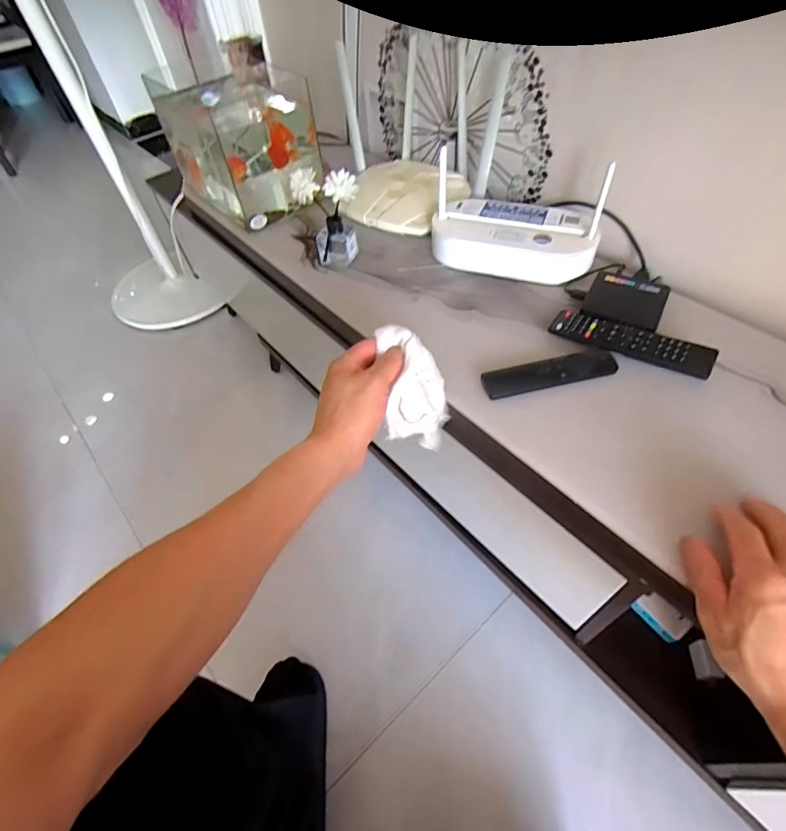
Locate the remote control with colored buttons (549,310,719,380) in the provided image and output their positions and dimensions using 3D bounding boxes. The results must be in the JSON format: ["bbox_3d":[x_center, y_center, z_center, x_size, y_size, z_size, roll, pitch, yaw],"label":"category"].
[{"bbox_3d":[0.270,-0.089,0.514,0.170,0.014,0.053,23,58,21],"label":"remote control with colored buttons"}]

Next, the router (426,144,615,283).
[{"bbox_3d":[0.164,-0.269,0.605,0.216,0.110,0.107,16,55,17],"label":"router"}]

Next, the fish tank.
[{"bbox_3d":[-0.274,-0.494,0.800,0.196,0.170,0.346,-34,57,-20],"label":"fish tank"}]

